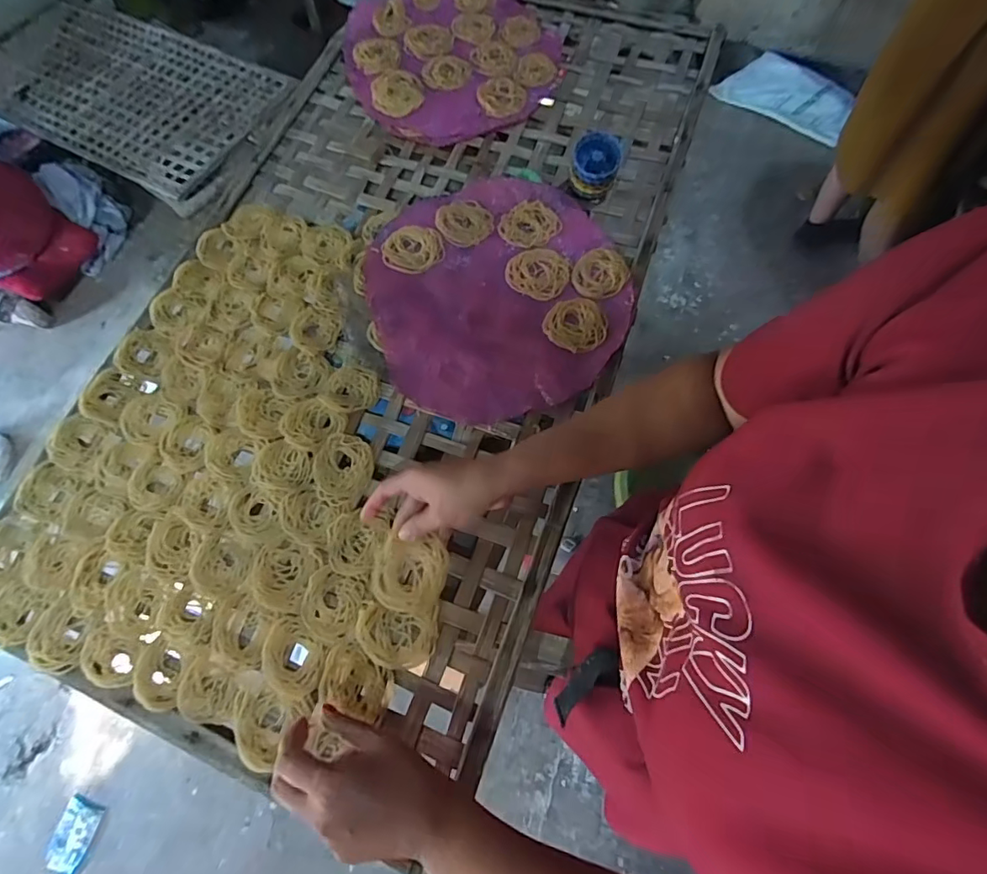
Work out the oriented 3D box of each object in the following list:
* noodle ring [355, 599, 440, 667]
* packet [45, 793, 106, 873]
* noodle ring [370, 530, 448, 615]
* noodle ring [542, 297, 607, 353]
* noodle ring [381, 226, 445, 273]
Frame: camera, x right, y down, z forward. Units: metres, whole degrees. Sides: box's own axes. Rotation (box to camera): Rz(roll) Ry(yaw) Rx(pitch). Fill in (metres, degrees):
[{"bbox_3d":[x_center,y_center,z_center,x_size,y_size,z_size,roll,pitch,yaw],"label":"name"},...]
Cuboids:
[{"bbox_3d":[-0.094,0.192,0.490,0.076,0.013,0.055,4,69,5],"label":"noodle ring"},{"bbox_3d":[-0.999,0.949,1.199,0.104,0.014,0.147,13,70,8],"label":"packet"},{"bbox_3d":[-0.083,0.133,0.499,0.068,0.029,0.072,-1,69,3],"label":"noodle ring"},{"bbox_3d":[0.098,-0.135,0.609,0.073,0.009,0.070,-1,69,3],"label":"noodle ring"},{"bbox_3d":[-0.105,-0.245,0.658,0.079,0.009,0.062,-5,69,1],"label":"noodle ring"}]

